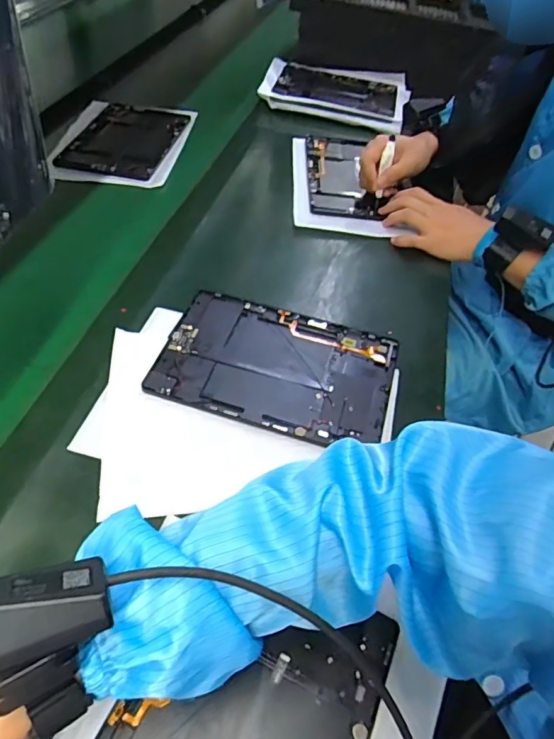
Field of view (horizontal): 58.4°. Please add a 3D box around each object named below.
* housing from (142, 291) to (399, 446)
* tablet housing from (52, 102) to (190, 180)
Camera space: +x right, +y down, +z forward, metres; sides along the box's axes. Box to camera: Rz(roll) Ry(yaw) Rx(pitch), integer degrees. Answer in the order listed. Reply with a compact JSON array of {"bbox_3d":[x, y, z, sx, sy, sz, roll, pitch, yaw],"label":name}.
[{"bbox_3d":[0.002,-0.007,0.515,0.232,0.010,0.155,14,50,7],"label":"housing"},{"bbox_3d":[-0.252,-0.391,0.838,0.159,0.009,0.249,9,49,3],"label":"tablet housing"}]

